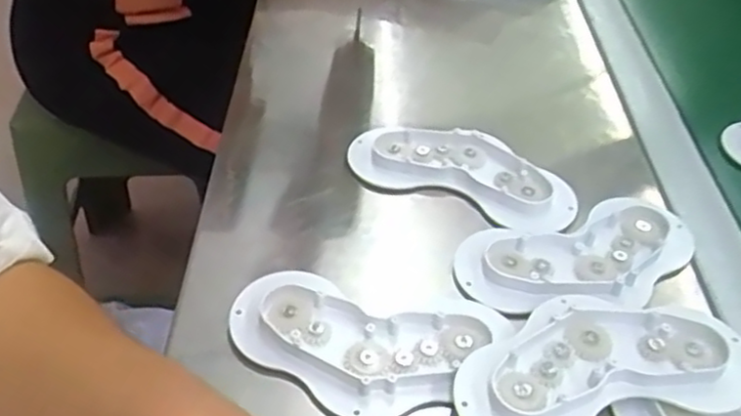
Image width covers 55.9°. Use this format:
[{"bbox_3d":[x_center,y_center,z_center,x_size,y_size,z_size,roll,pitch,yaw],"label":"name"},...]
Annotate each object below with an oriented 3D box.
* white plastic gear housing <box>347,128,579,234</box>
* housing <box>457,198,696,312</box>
[{"bbox_3d":[0.060,-0.025,0.463,0.148,0.017,0.067,20,46,19],"label":"white plastic gear housing"},{"bbox_3d":[0.123,0.029,0.413,0.146,0.019,0.065,-12,44,-14],"label":"housing"}]

